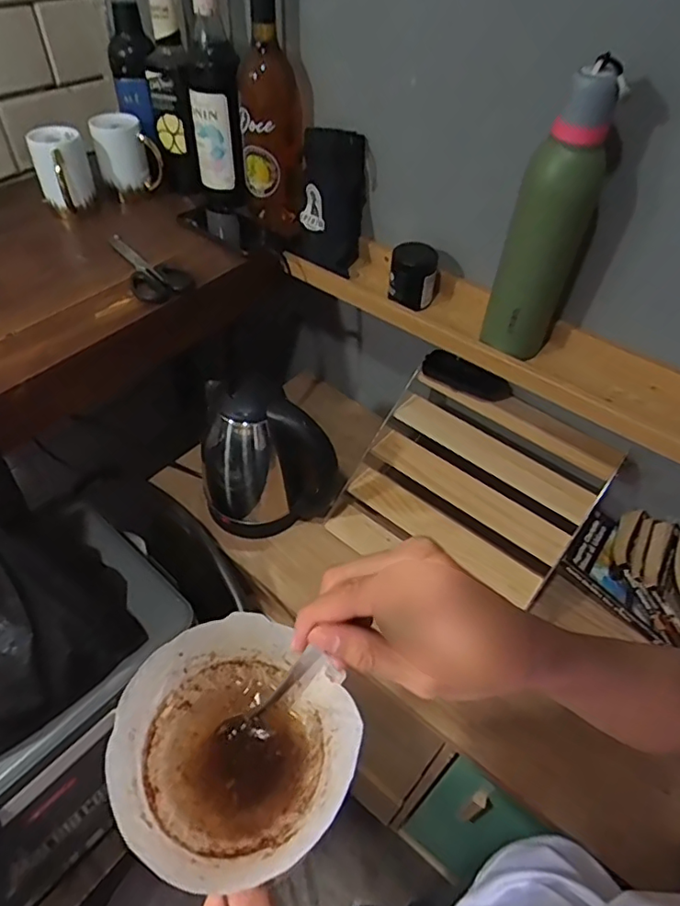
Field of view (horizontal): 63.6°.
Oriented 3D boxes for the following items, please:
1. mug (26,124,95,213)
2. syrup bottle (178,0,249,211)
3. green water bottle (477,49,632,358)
[{"bbox_3d":[-0.377,-0.378,0.755,0.069,0.103,0.070,-16,51,-17],"label":"mug"},{"bbox_3d":[-0.181,-0.490,0.754,0.072,0.303,0.090,-12,50,-14],"label":"syrup bottle"},{"bbox_3d":[0.220,-0.238,0.583,0.069,0.295,0.062,35,55,25],"label":"green water bottle"}]

